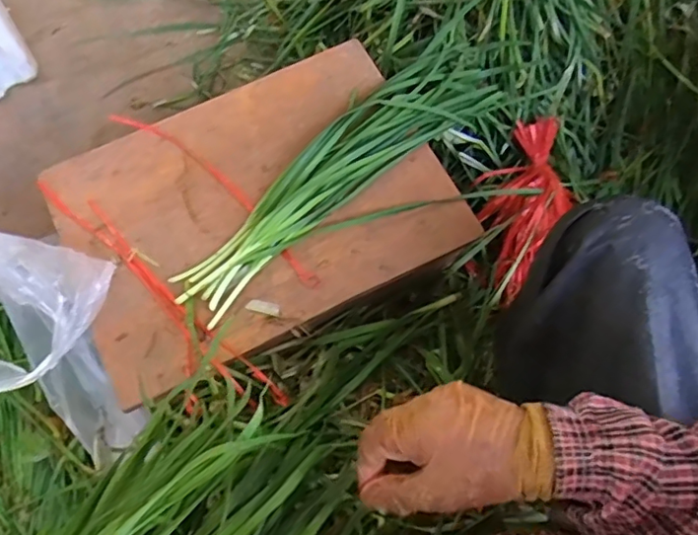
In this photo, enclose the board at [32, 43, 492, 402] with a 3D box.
[{"bbox_3d":[-0.110,-0.075,0.685,0.438,0.027,0.321,-26,71,-9],"label":"board"}]

